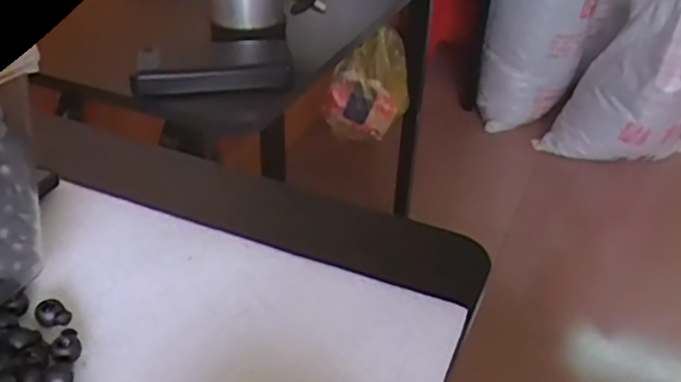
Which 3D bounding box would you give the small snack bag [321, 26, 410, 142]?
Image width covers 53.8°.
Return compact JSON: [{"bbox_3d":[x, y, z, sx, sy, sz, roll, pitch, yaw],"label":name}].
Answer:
[{"bbox_3d":[0.052,-0.206,1.326,0.162,0.229,0.046,5,34,3],"label":"small snack bag"}]

